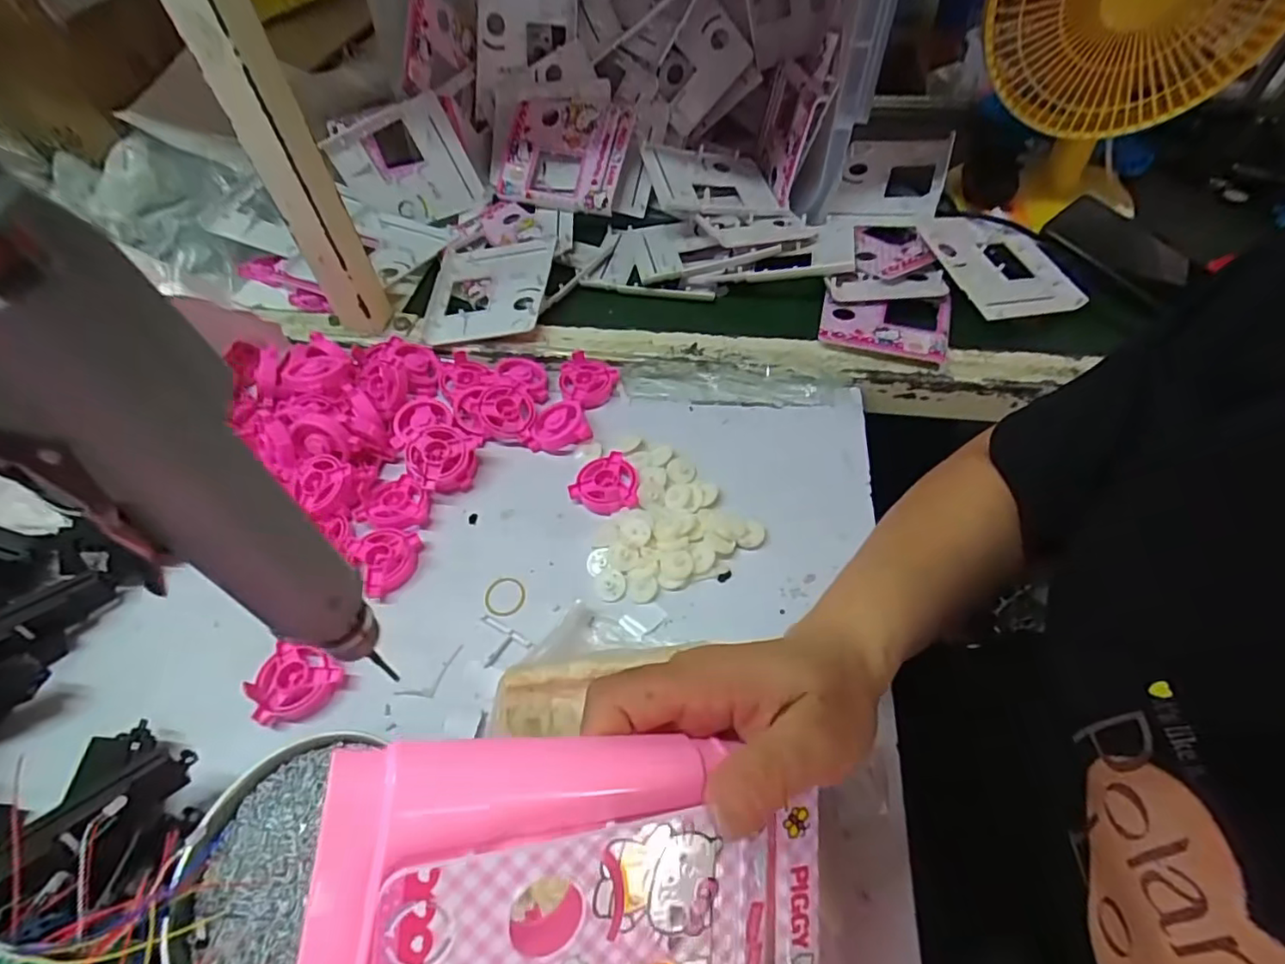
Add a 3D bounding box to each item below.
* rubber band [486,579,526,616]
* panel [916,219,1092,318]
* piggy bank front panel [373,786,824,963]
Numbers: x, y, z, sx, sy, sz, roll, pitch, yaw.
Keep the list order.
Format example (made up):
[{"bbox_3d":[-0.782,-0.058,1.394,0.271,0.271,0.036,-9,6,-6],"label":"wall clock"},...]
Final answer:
[{"bbox_3d":[-0.099,0.082,0.429,0.028,0.004,0.030,-5,54,-2],"label":"rubber band"},{"bbox_3d":[0.349,-0.212,0.577,0.123,0.008,0.139,-7,59,-12],"label":"panel"},{"bbox_3d":[-0.006,0.157,0.178,0.139,0.007,0.106,5,83,-22],"label":"piggy bank front panel"}]

